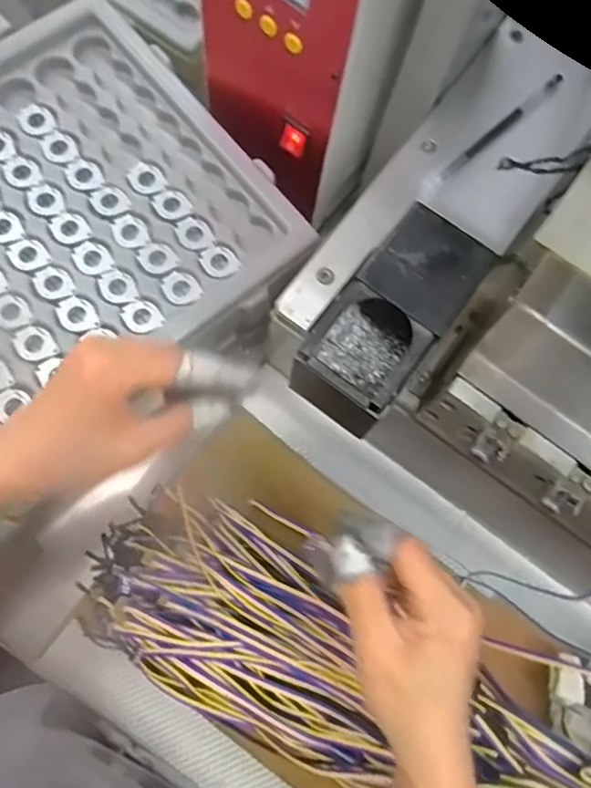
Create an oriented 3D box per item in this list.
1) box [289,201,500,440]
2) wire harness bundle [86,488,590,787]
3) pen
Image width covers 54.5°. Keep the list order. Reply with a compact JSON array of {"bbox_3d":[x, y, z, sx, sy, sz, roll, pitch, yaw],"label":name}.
[{"bbox_3d":[0.050,-0.035,0.317,0.062,0.061,0.118,38,76,6],"label":"box"},{"bbox_3d":[0.059,0.207,0.373,0.431,0.071,0.160,23,71,8],"label":"wire harness bundle"},{"bbox_3d":[0.145,-0.185,0.399,0.128,0.011,0.007,-42,82,-13],"label":"pen"}]

